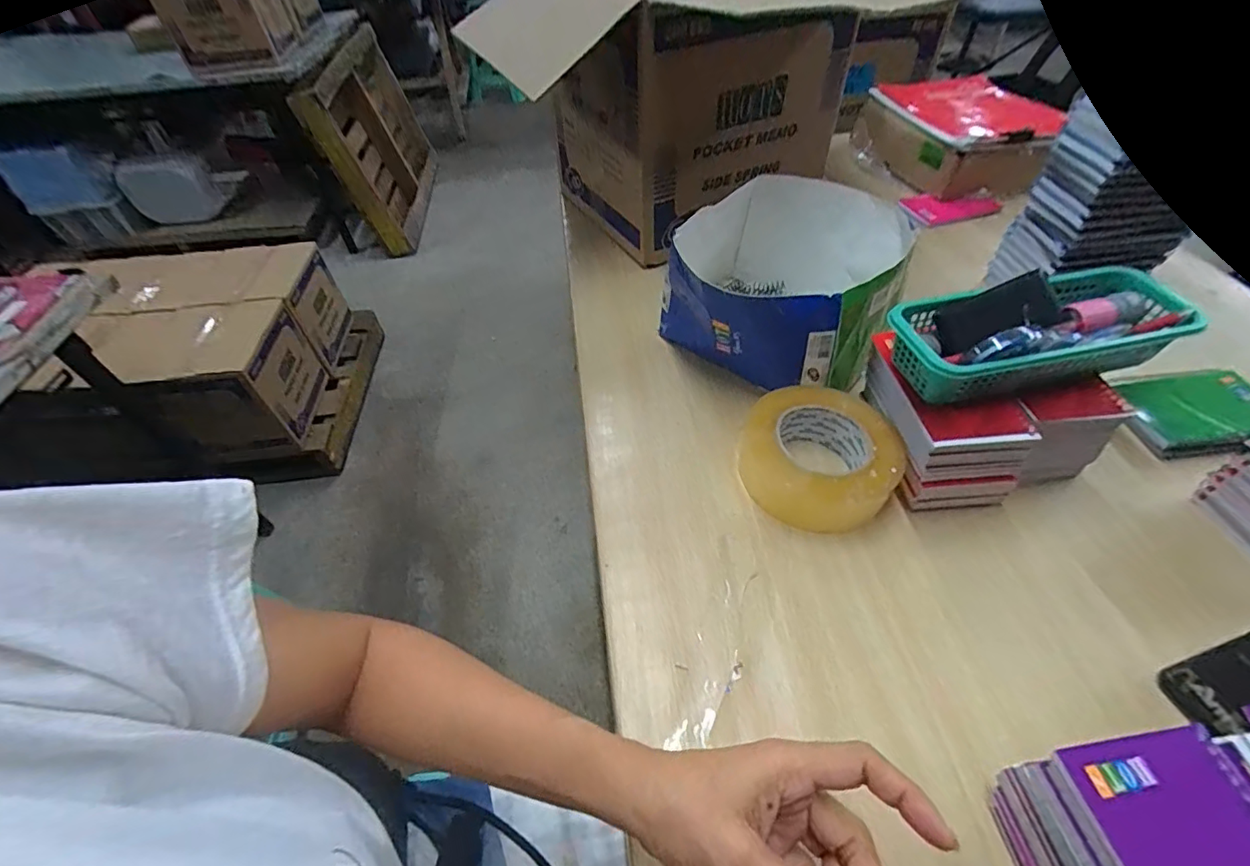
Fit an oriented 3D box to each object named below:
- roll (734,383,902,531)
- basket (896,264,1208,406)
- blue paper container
[{"bbox_3d":[0.171,0.020,0.473,0.122,0.056,0.130,-1,49,1],"label":"roll"},{"bbox_3d":[0.333,-0.079,0.428,0.240,0.058,0.094,-13,49,-9],"label":"basket"},{"bbox_3d":[0.170,-0.158,0.571,0.216,0.125,0.238,27,55,24],"label":"blue paper container"}]

